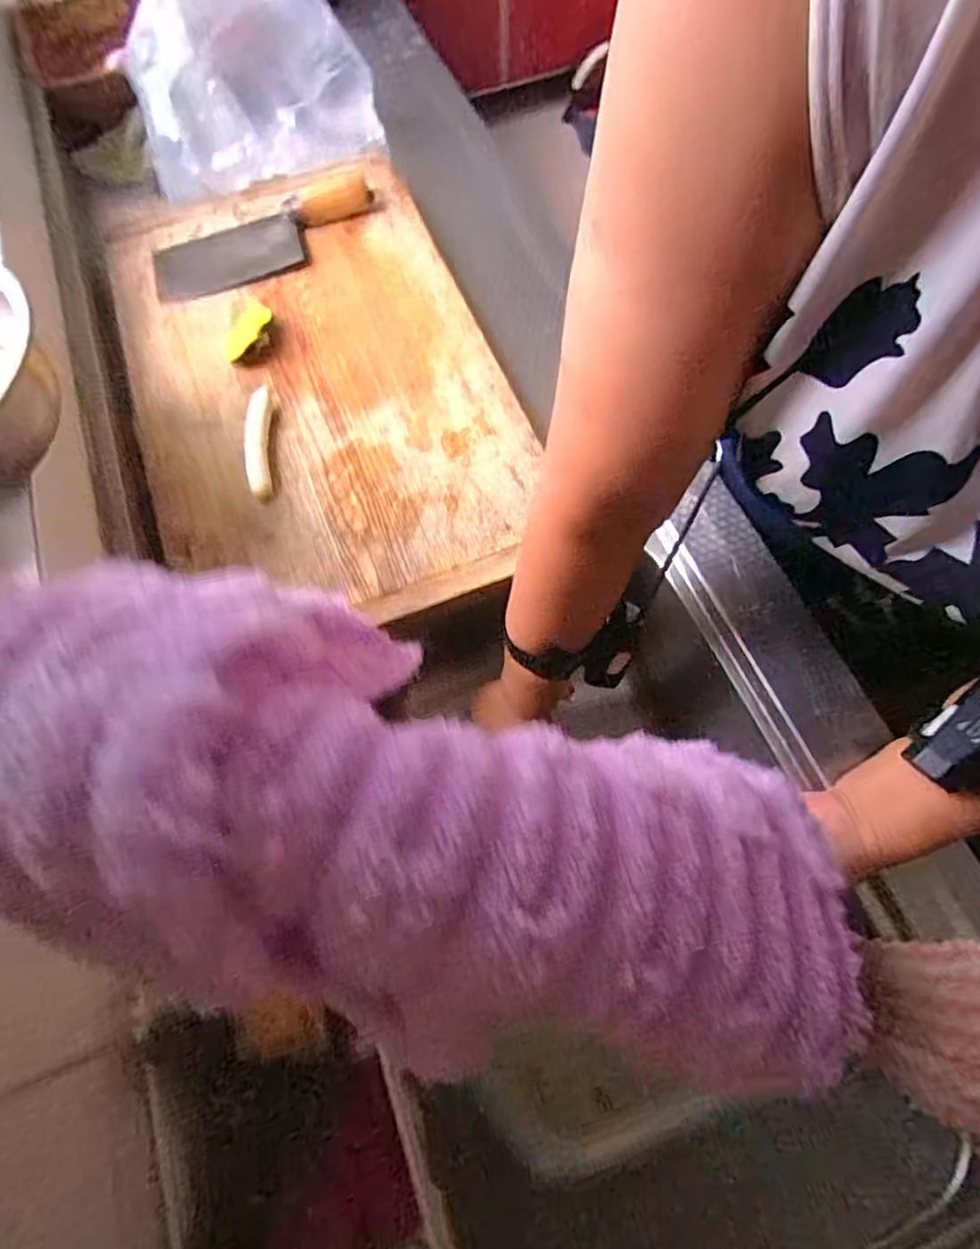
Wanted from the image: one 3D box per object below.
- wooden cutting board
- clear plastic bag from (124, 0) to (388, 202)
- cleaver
[{"bbox_3d":[-0.169,-0.247,0.549,0.326,0.016,0.540,-20,70,-7],"label":"wooden cutting board"},{"bbox_3d":[-0.249,-0.579,0.587,0.253,0.169,0.130,-25,71,-9],"label":"clear plastic bag"},{"bbox_3d":[-0.230,-0.401,0.592,0.238,0.021,0.095,-24,71,-8],"label":"cleaver"}]

